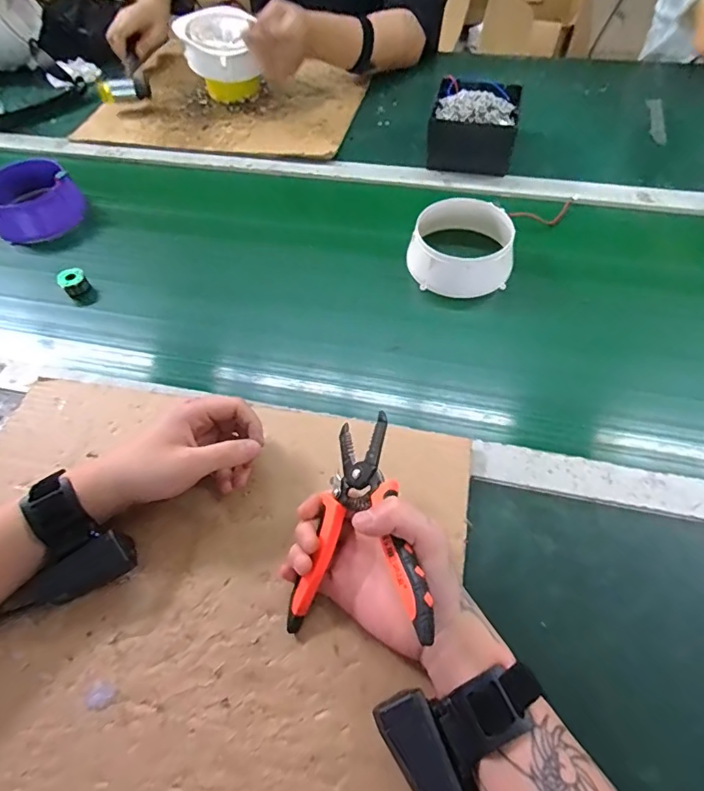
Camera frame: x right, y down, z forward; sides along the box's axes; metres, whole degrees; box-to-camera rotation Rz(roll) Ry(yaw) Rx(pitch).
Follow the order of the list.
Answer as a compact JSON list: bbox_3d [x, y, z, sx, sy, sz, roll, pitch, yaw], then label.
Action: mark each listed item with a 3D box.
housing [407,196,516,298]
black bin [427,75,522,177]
[{"bbox_3d":[0.133,-0.180,0.597,0.118,0.065,0.102,12,57,13],"label":"housing"},{"bbox_3d":[0.175,-0.390,0.716,0.121,0.075,0.128,8,56,10],"label":"black bin"}]

